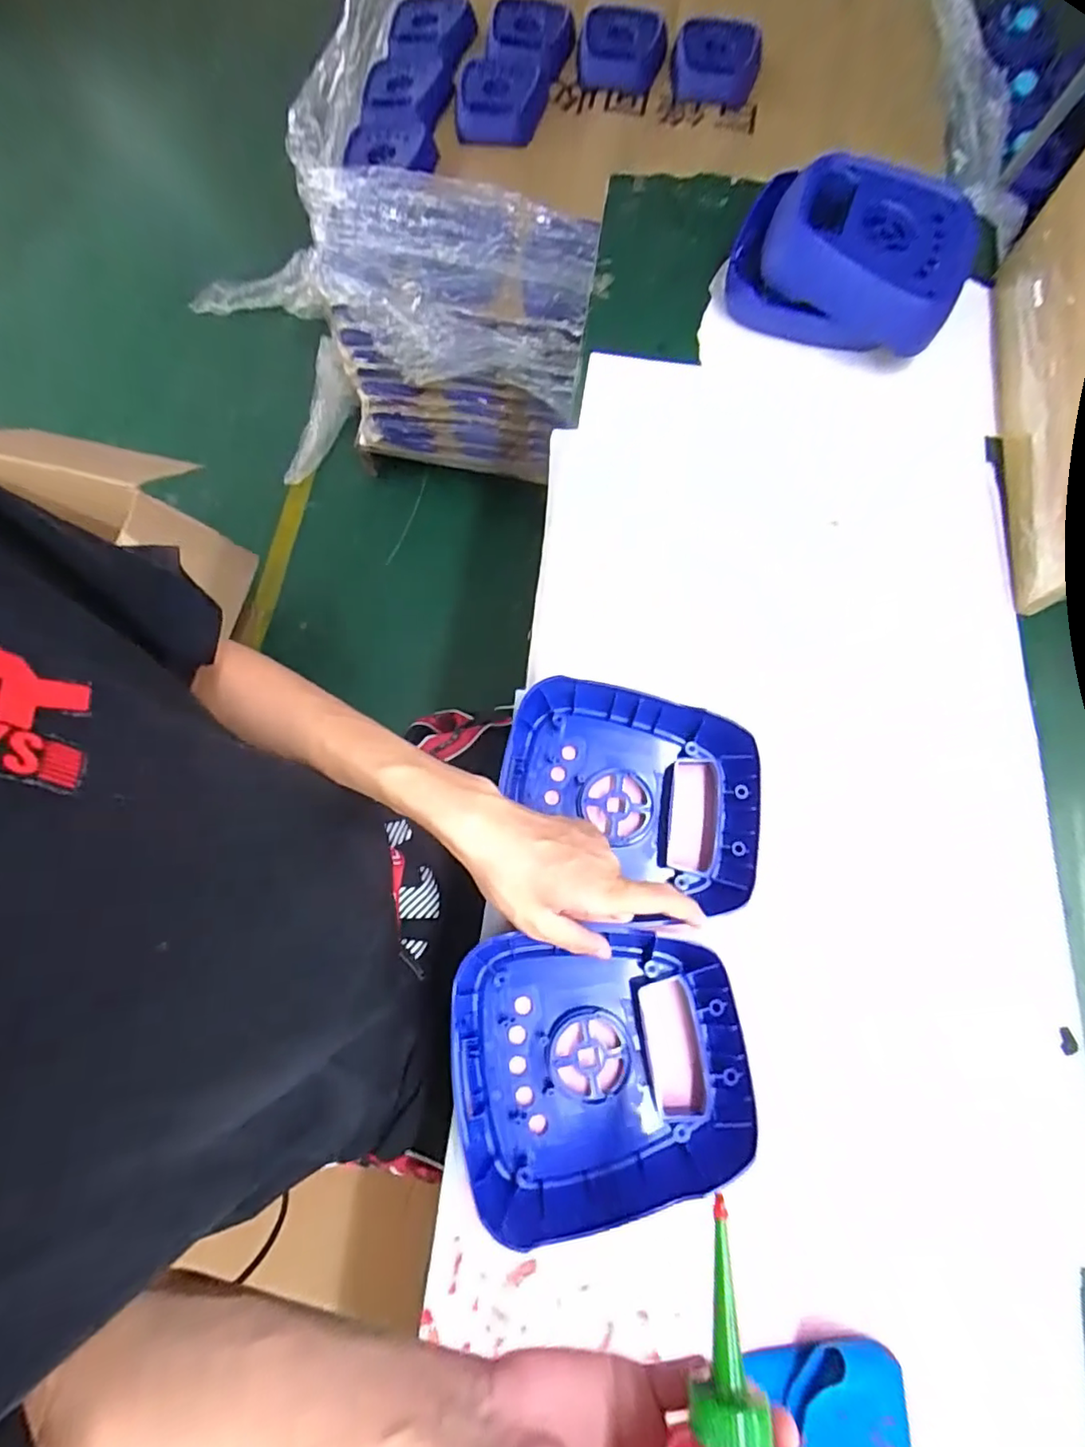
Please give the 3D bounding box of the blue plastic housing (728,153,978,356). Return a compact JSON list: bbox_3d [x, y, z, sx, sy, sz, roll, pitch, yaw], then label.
[{"bbox_3d":[0.295,-0.455,0.550,0.210,0.073,0.166,14,75,4],"label":"blue plastic housing"}]

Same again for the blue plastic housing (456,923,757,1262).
[{"bbox_3d":[0.036,0.220,0.366,0.179,0.036,0.159,-6,75,-2],"label":"blue plastic housing"}]

